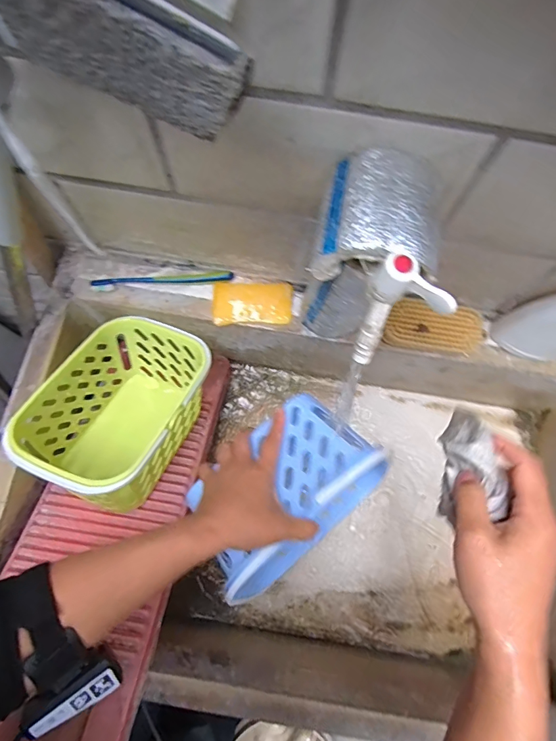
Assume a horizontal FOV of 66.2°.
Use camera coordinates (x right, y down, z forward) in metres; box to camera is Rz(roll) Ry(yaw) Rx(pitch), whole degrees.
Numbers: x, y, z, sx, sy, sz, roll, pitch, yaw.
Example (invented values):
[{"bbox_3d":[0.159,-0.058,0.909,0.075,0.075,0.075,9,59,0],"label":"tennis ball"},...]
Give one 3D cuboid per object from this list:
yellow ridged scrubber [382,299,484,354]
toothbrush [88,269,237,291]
[{"bbox_3d":[0.194,-0.054,0.534,0.121,0.028,0.052,8,76,1],"label":"yellow ridged scrubber"},{"bbox_3d":[-0.153,-0.122,0.568,0.183,0.012,0.021,-3,76,-2],"label":"toothbrush"}]

